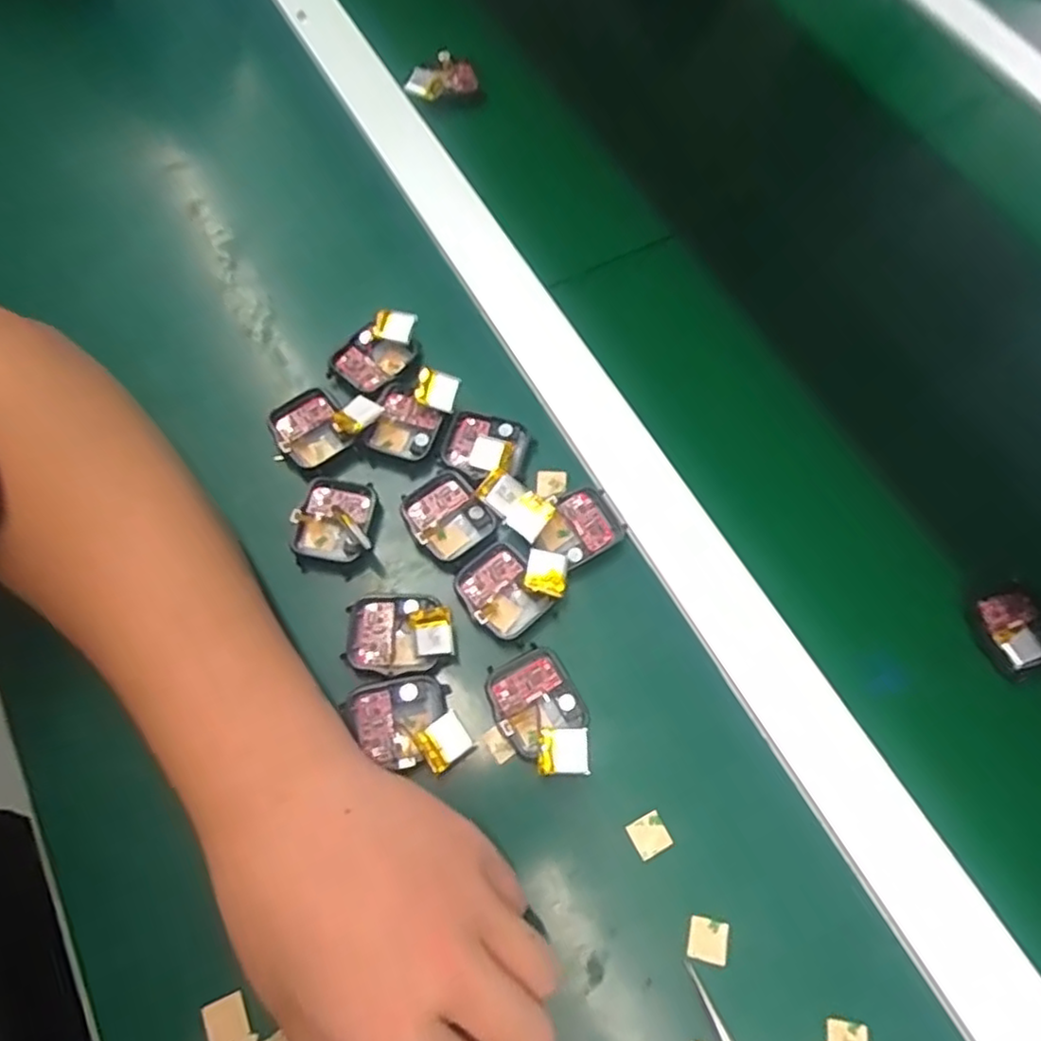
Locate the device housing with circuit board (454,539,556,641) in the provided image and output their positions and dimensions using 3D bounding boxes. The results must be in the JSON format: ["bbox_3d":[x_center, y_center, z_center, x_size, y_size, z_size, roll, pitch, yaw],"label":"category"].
[{"bbox_3d":[-0.008,0.034,0.324,0.037,0.010,0.042,-38,73,-16],"label":"device housing with circuit board"}]

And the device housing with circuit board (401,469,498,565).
[{"bbox_3d":[-0.037,-0.001,0.339,0.037,0.013,0.042,-33,72,-15],"label":"device housing with circuit board"}]

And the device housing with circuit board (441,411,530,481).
[{"bbox_3d":[-0.018,-0.039,0.349,0.041,0.009,0.038,20,68,7],"label":"device housing with circuit board"}]

